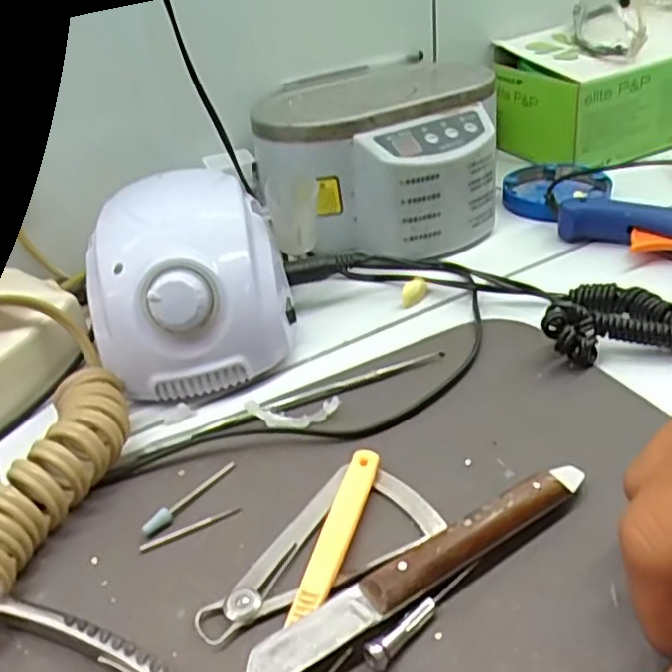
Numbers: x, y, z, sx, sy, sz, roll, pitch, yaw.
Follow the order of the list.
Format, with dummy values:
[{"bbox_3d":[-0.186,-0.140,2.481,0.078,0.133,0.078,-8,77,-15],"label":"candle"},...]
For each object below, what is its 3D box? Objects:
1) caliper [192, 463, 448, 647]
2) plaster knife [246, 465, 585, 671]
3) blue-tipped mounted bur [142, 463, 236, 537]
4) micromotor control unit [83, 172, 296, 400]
[{"bbox_3d":[-0.002,0.086,0.254,0.053,0.006,0.096,20,42,33],"label":"caliper"},{"bbox_3d":[0.033,0.082,0.239,0.148,0.016,0.016,-23,38,-24],"label":"plaster knife"},{"bbox_3d":[-0.063,0.069,0.289,0.005,0.005,0.049,20,42,33],"label":"blue-tipped mounted bur"},{"bbox_3d":[-0.080,-0.035,0.382,0.104,0.074,0.137,-7,34,-1],"label":"micromotor control unit"}]

